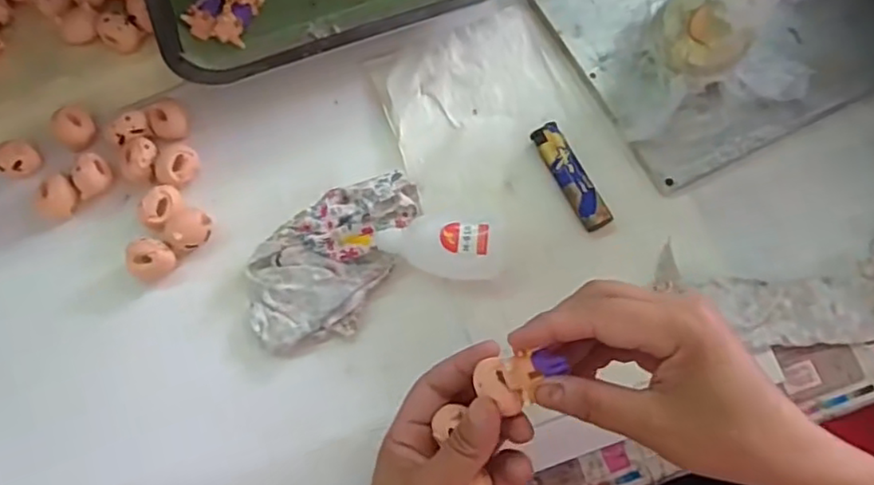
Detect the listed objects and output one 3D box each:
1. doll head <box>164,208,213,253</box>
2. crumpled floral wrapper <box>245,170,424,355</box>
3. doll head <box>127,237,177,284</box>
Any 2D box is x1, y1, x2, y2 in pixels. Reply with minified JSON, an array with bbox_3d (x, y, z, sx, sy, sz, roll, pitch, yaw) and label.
[{"bbox_3d":[-0.164,-0.009,0.421,0.029,0.021,0.023,-33,75,-12],"label":"doll head"},{"bbox_3d":[-0.067,0.007,0.417,0.074,0.026,0.138,38,70,14],"label":"crumpled floral wrapper"},{"bbox_3d":[-0.186,0.011,0.413,0.028,0.019,0.026,1,71,-1],"label":"doll head"}]

